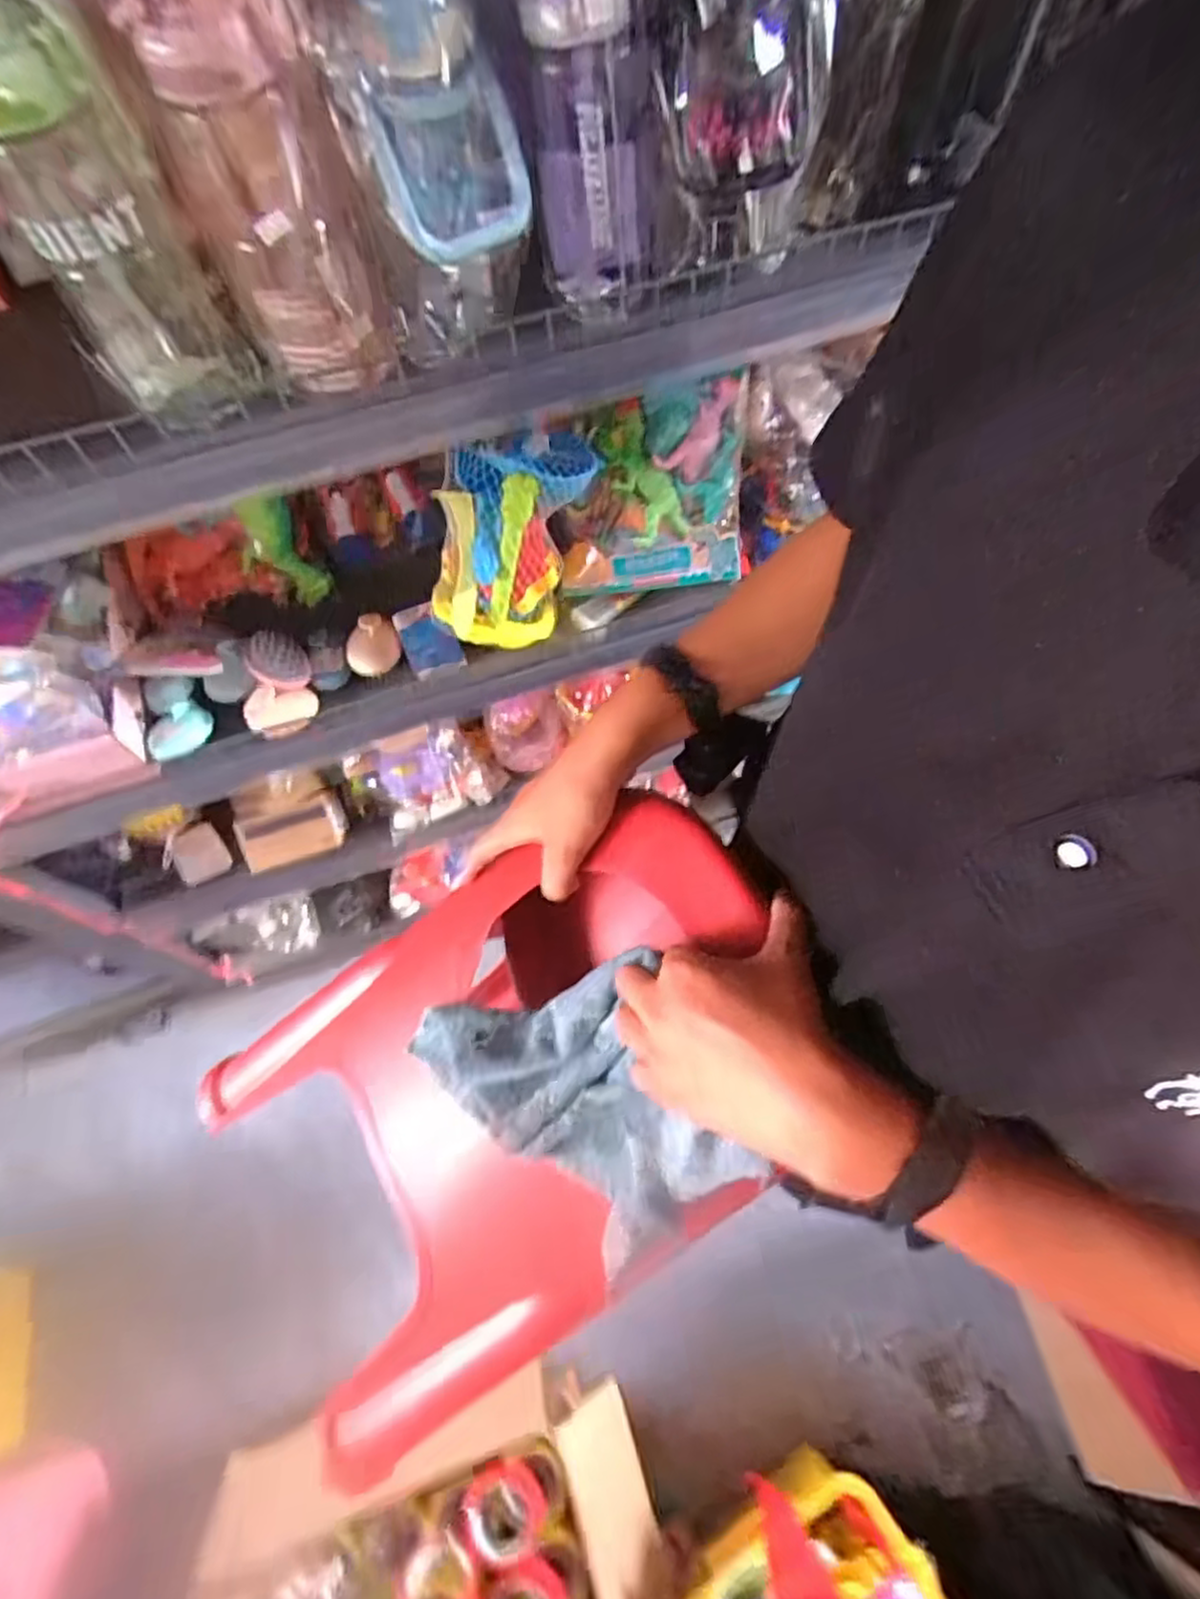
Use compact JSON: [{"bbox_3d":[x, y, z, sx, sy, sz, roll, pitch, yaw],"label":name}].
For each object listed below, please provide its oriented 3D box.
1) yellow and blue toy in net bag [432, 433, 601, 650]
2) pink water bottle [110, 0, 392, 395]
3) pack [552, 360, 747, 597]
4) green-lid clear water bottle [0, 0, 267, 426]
[{"bbox_3d":[-0.098,-0.300,0.849,0.212,0.221,0.110,-16,65,-5],"label":"yellow and blue toy in net bag"},{"bbox_3d":[-0.213,-0.403,0.482,0.094,0.216,0.116,-23,66,-8],"label":"pink water bottle"},{"bbox_3d":[0.059,-0.374,0.895,0.228,0.038,0.222,-5,110,1],"label":"pack"},{"bbox_3d":[-0.325,-0.378,0.481,0.092,0.219,0.098,-32,68,-12],"label":"green-lid clear water bottle"}]

